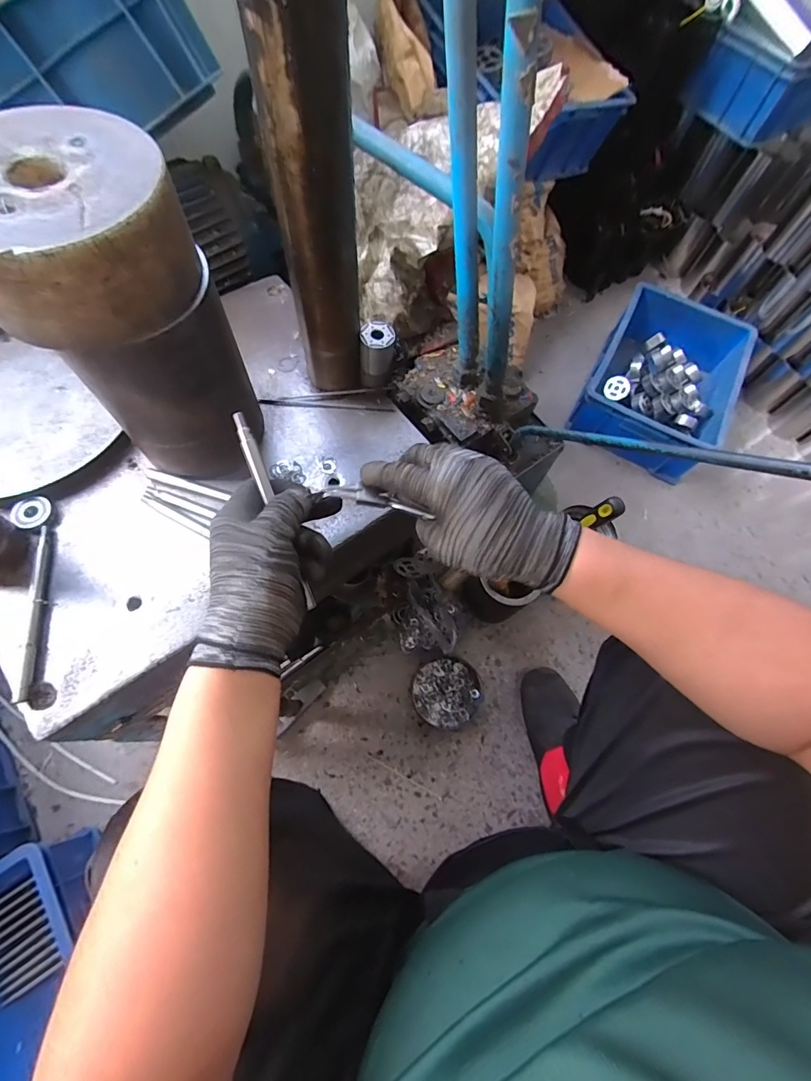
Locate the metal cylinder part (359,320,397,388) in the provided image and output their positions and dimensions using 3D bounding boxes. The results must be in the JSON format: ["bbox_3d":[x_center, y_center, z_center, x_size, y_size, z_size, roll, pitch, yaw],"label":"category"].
[{"bbox_3d":[-0.031,-0.208,0.512,0.037,0.074,0.033,-6,68,-6],"label":"metal cylinder part"}]

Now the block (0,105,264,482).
[{"bbox_3d":[-0.228,-0.169,0.385,0.142,0.252,0.140,41,71,13],"label":"block"}]

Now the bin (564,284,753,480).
[{"bbox_3d":[0.608,-0.371,1.064,0.314,0.144,0.430,28,69,8],"label":"bin"}]

